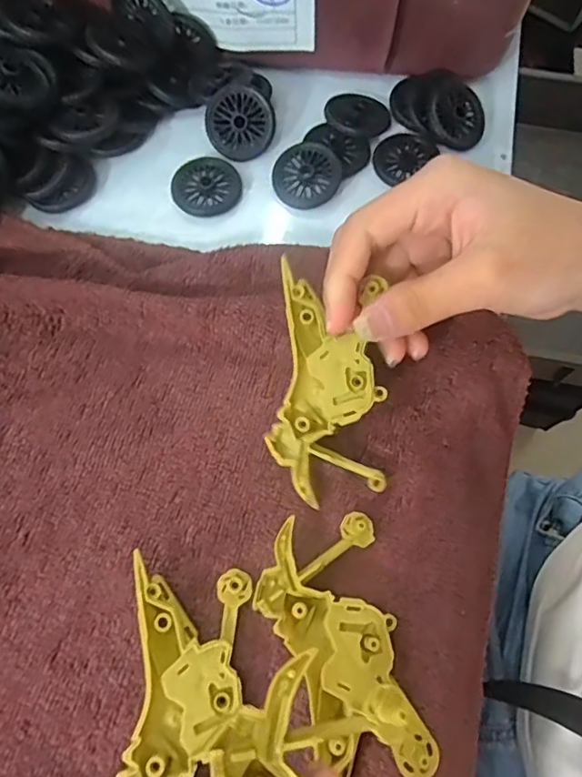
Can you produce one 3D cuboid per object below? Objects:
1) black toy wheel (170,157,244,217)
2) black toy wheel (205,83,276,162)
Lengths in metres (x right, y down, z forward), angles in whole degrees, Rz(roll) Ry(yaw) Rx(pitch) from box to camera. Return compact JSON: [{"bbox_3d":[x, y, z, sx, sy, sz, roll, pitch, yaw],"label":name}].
[{"bbox_3d":[-0.046,-0.112,0.303,0.039,0.007,0.033,-29,72,-12],"label":"black toy wheel"},{"bbox_3d":[-0.029,-0.148,0.304,0.037,0.005,0.037,1,112,2],"label":"black toy wheel"}]

